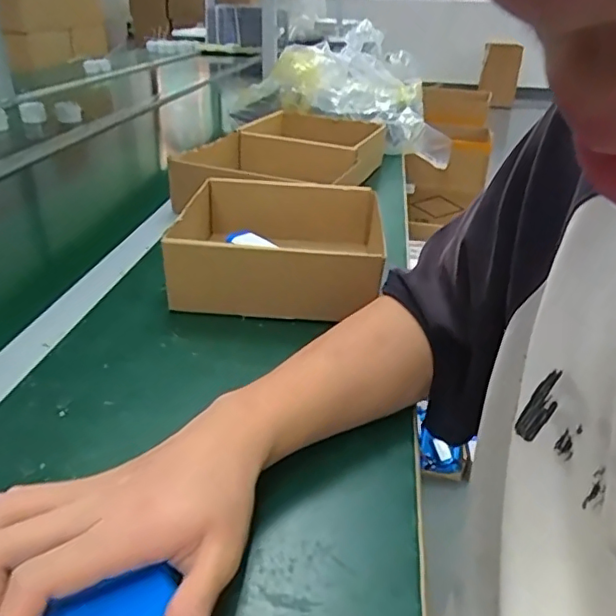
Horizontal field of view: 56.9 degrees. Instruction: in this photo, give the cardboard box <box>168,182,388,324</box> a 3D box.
[{"bbox_3d":[-0.027,-0.069,0.603,0.196,0.078,0.219,2,29,1],"label":"cardboard box"}]

